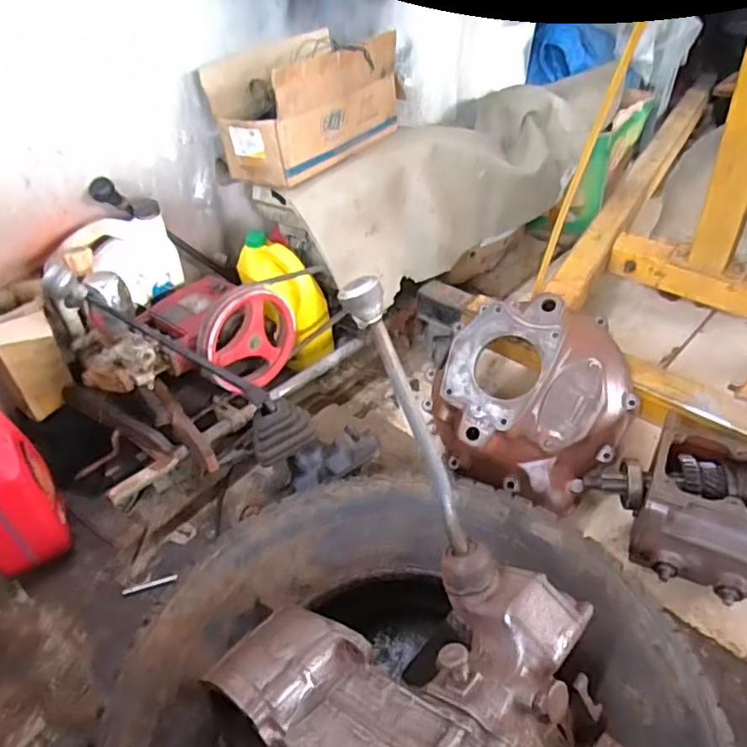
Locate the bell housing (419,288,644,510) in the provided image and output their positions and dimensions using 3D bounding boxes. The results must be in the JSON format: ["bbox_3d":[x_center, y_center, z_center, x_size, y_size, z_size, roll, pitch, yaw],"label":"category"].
[{"bbox_3d":[0.265,0.035,1.019,0.296,0.165,0.337,34,88,29],"label":"bell housing"}]

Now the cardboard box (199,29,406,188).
[{"bbox_3d":[-0.128,-0.532,1.163,0.223,0.180,0.353,24,50,26],"label":"cardboard box"}]

